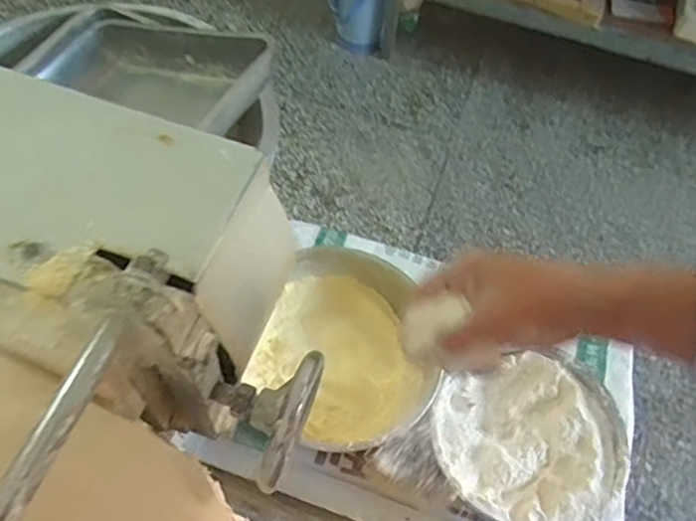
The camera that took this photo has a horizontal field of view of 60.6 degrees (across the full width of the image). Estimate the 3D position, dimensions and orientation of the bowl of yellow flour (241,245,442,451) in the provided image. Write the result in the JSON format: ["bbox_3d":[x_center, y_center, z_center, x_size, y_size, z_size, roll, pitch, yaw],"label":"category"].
[{"bbox_3d":[-0.001,0.109,0.727,0.214,0.068,0.232,3,57,-5],"label":"bowl of yellow flour"}]

